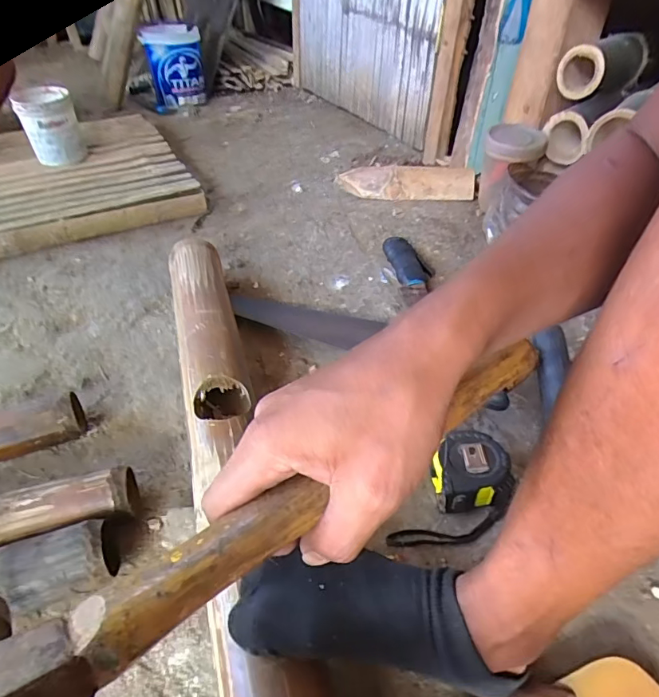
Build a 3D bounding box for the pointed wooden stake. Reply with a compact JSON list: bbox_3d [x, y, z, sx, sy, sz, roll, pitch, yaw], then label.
[{"bbox_3d":[0.160,-0.349,0.981,0.281,0.057,0.071,5,44,7],"label":"pointed wooden stake"}]

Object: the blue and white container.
[{"bbox_3d":[-0.482,-0.887,1.471,0.173,0.198,0.182,-16,45,-14],"label":"blue and white container"}]

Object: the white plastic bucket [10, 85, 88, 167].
[{"bbox_3d":[-0.596,-0.471,1.004,0.106,0.144,0.116,-21,47,-19],"label":"white plastic bucket"}]

